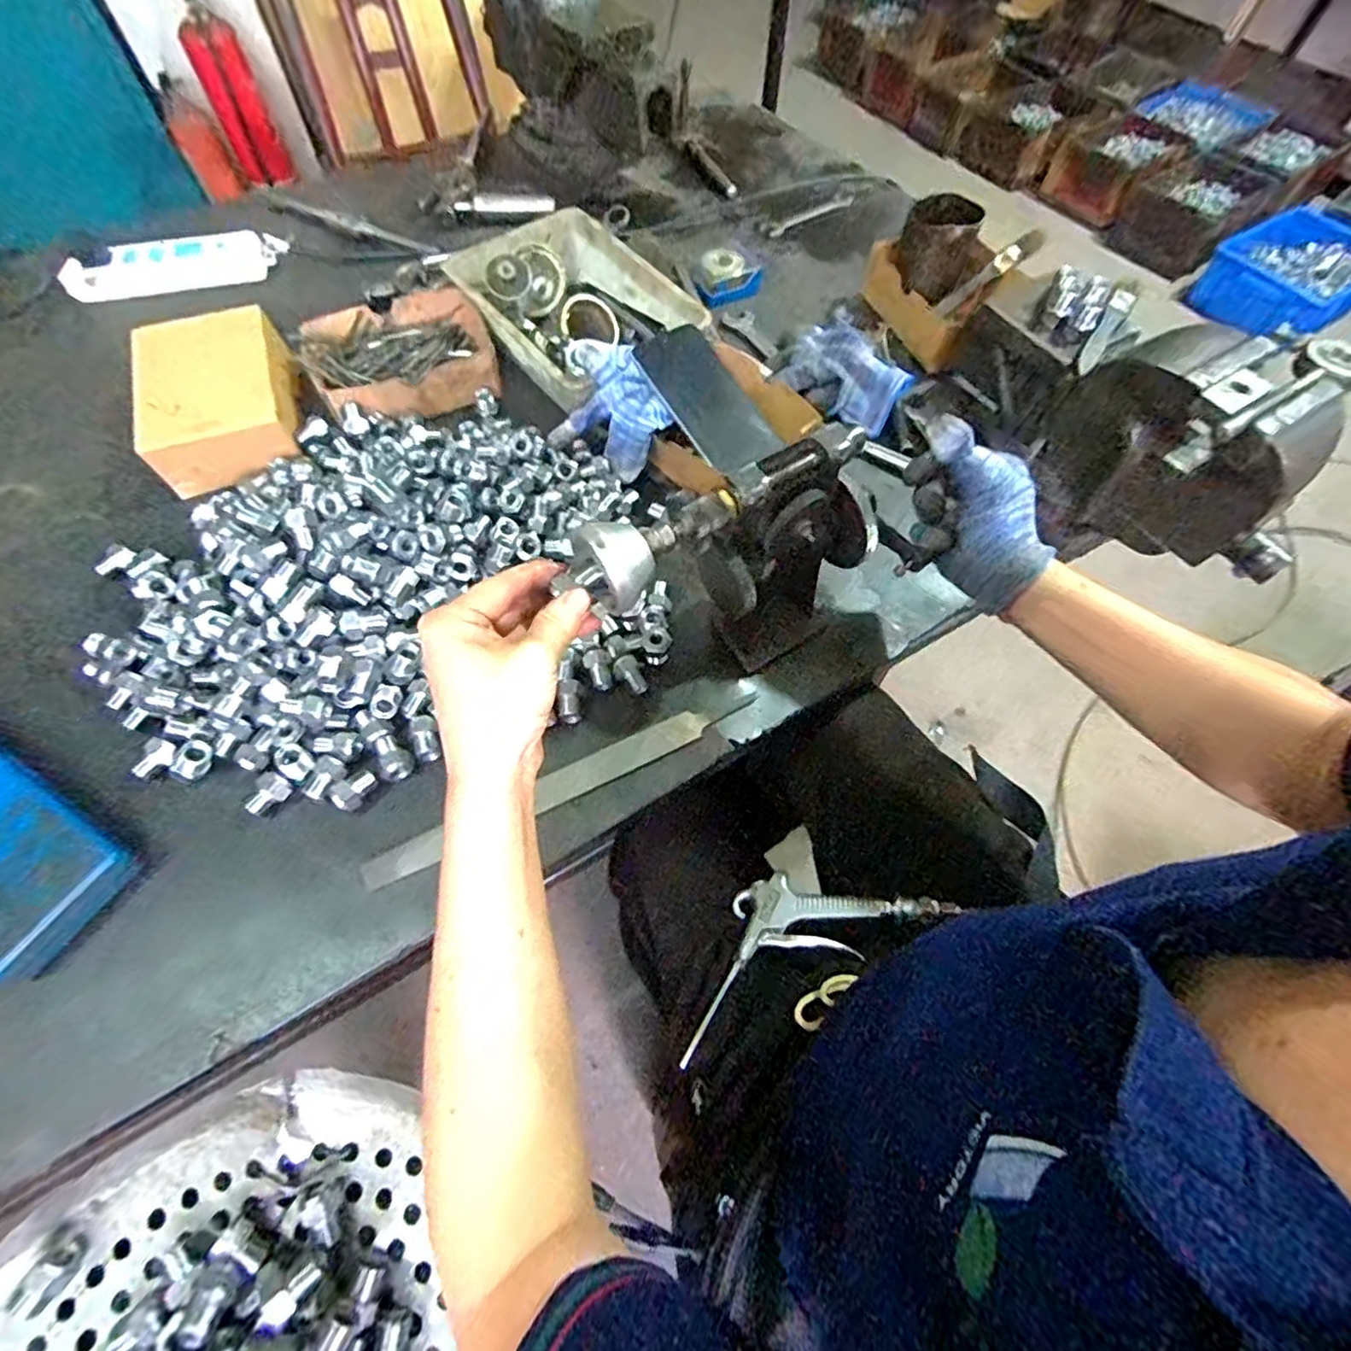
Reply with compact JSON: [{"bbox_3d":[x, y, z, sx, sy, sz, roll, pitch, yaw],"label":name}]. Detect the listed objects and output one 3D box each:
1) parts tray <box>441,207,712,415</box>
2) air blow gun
[{"bbox_3d":[-0.104,-0.379,0.654,0.168,0.065,0.243,-35,68,-19],"label":"parts tray"},{"bbox_3d":[0.108,0.219,0.519,0.232,0.030,0.109,-19,63,4],"label":"air blow gun"}]

